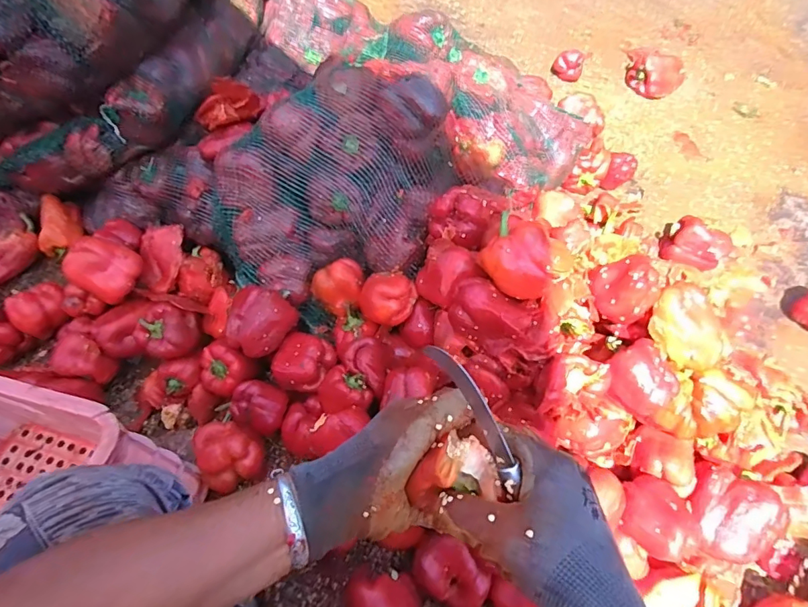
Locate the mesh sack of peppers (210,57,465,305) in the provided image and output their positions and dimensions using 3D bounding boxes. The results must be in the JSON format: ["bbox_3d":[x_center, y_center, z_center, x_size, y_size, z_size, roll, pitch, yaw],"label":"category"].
[{"bbox_3d":[-0.110,-0.206,0.736,0.392,0.211,0.328,-7,60,-5],"label":"mesh sack of peppers"}]

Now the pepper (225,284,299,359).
[{"bbox_3d":[-0.225,0.029,0.718,0.095,0.073,0.096,28,63,15],"label":"pepper"}]

